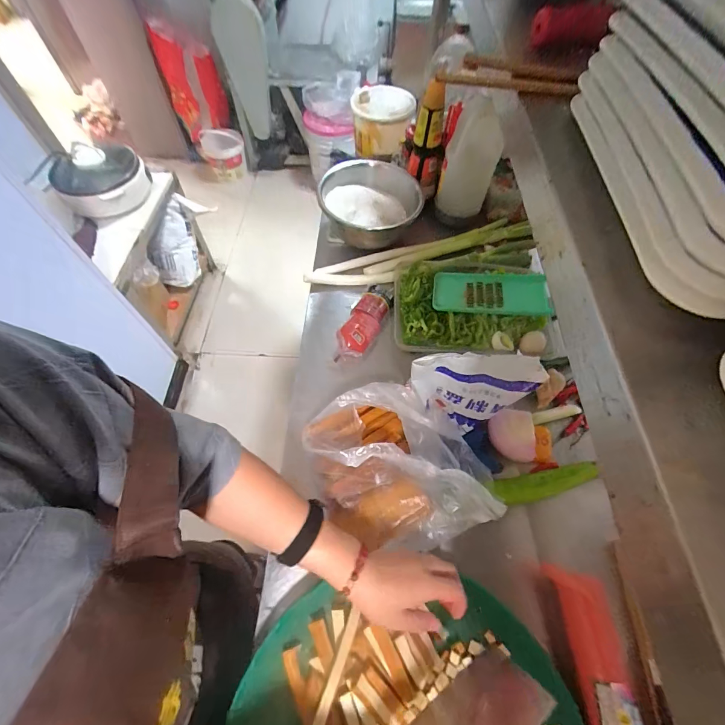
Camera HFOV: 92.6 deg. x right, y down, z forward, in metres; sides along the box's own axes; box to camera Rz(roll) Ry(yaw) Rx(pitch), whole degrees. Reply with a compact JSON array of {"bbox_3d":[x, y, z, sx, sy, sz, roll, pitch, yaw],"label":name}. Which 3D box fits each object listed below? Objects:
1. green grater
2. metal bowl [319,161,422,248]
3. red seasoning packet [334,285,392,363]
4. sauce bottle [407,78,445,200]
[{"bbox_3d":[0.272,-0.148,0.743,0.234,0.026,0.117,5,58,8],"label":"green grater"},{"bbox_3d":[0.019,-0.395,0.867,0.238,0.100,0.281,-7,61,-5],"label":"metal bowl"},{"bbox_3d":[0.007,-0.086,0.702,0.066,0.039,0.197,21,62,10],"label":"red seasoning packet"},{"bbox_3d":[0.167,-0.544,0.873,0.083,0.271,0.069,13,61,6],"label":"sauce bottle"}]

